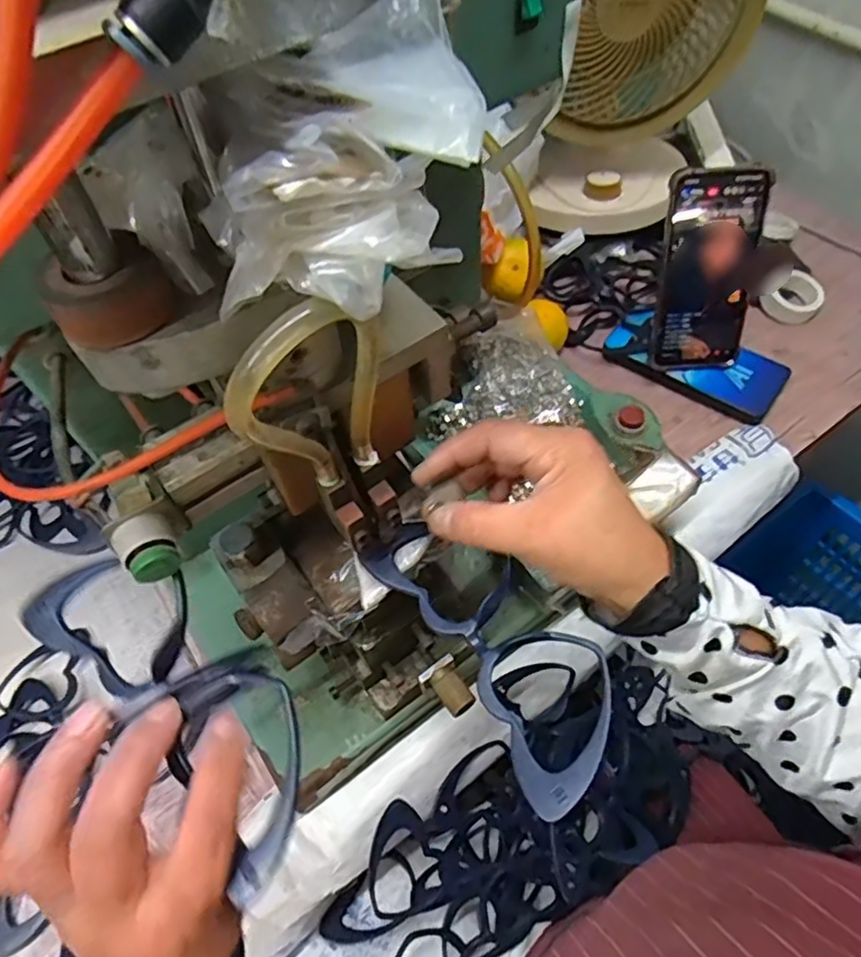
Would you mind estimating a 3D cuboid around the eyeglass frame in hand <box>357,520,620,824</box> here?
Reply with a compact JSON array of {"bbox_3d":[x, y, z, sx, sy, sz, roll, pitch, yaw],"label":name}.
[{"bbox_3d":[0.027,0.071,0.291,0.060,0.012,0.146,-33,56,-17],"label":"eyeglass frame in hand"}]

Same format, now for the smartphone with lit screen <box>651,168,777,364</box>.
[{"bbox_3d":[0.236,-0.173,0.547,0.077,0.166,0.017,-4,33,0],"label":"smartphone with lit screen"}]

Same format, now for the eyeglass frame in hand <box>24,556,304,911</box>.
[{"bbox_3d":[-0.101,0.081,0.248,0.144,0.024,0.062,31,65,20],"label":"eyeglass frame in hand"}]

